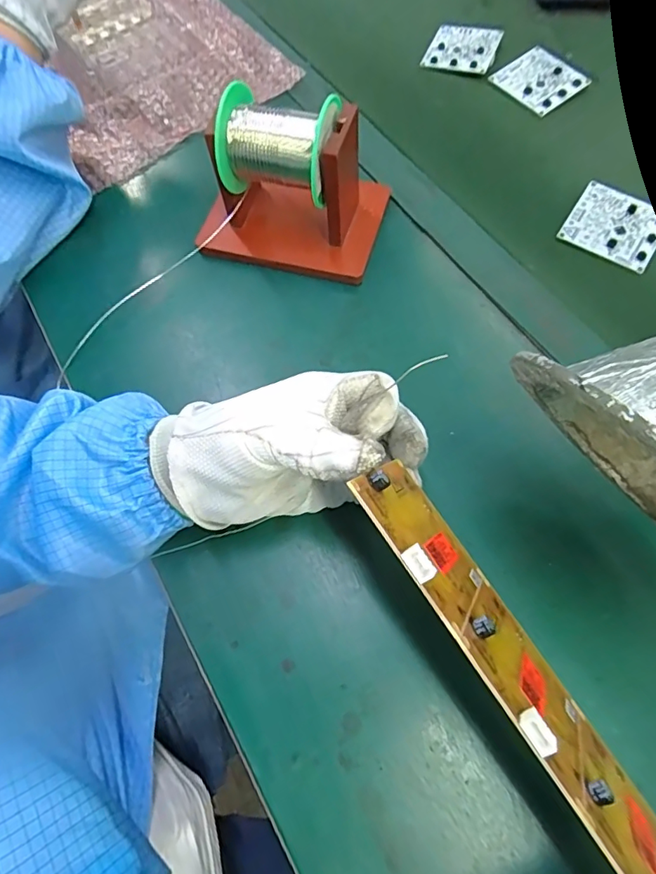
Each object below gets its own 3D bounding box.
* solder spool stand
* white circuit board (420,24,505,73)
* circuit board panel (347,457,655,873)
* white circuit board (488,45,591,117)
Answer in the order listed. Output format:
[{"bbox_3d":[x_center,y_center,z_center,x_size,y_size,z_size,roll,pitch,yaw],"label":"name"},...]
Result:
[{"bbox_3d":[-0.026,-0.194,0.371,0.137,0.088,0.102,11,66,6],"label":"solder spool stand"},{"bbox_3d":[0.138,-0.400,0.509,0.066,0.009,0.080,21,67,10],"label":"white circuit board"},{"bbox_3d":[0.082,0.098,0.202,0.008,0.065,0.205,-39,79,23],"label":"circuit board panel"},{"bbox_3d":[0.205,-0.347,0.482,0.067,0.010,0.068,-37,70,-15],"label":"white circuit board"}]

